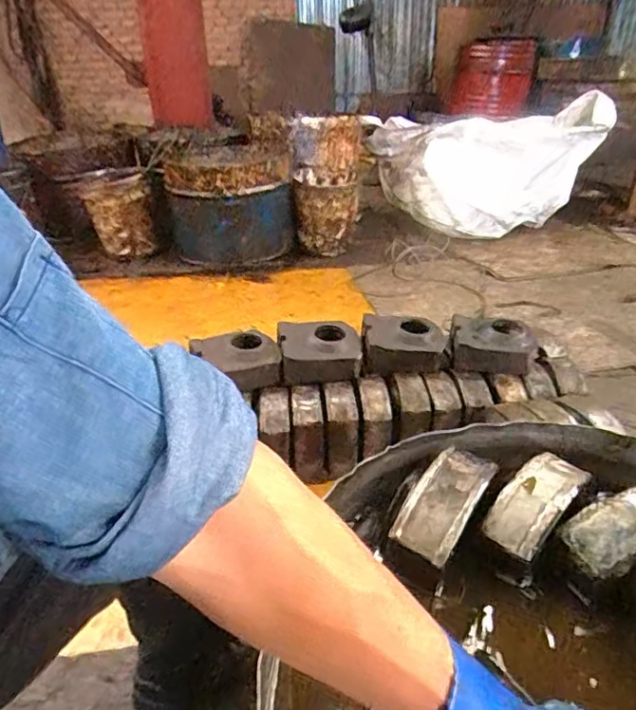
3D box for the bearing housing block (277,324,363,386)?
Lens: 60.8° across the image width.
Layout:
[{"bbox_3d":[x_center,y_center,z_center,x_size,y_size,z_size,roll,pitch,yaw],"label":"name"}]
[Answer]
[{"bbox_3d":[0.004,-0.007,1.255,0.181,0.078,0.164,-5,48,-4],"label":"bearing housing block"}]

